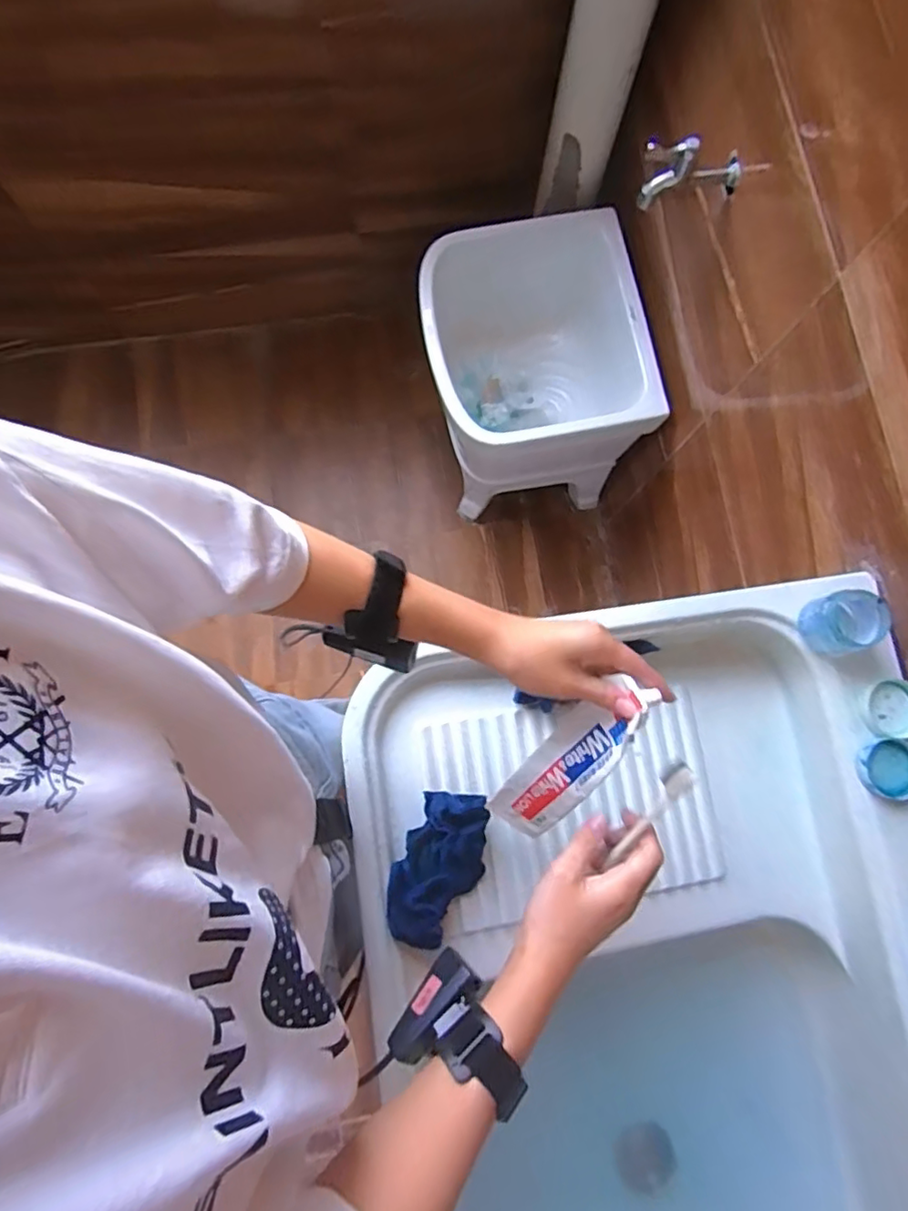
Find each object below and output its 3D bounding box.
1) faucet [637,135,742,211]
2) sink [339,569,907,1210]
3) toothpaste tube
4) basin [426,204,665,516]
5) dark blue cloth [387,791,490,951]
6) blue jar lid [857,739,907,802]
[{"bbox_3d":[0.302,-0.558,0.764,0.144,0.078,0.039,-11,80,-16],"label":"faucet"},{"bbox_3d":[0.225,0.474,0.650,0.558,0.319,0.907,-9,80,-3],"label":"sink"},{"bbox_3d":[0.091,0.128,0.470,0.051,0.191,0.035,39,38,6],"label":"toothpaste tube"},{"bbox_3d":[0.138,-0.432,1.192,0.373,0.420,0.410,-9,80,-3],"label":"basin"},{"bbox_3d":[-0.013,0.240,0.548,0.084,0.047,0.135,11,80,1],"label":"dark blue cloth"},{"bbox_3d":[0.415,0.156,0.561,0.056,0.011,0.054,-39,83,-7],"label":"blue jar lid"}]

